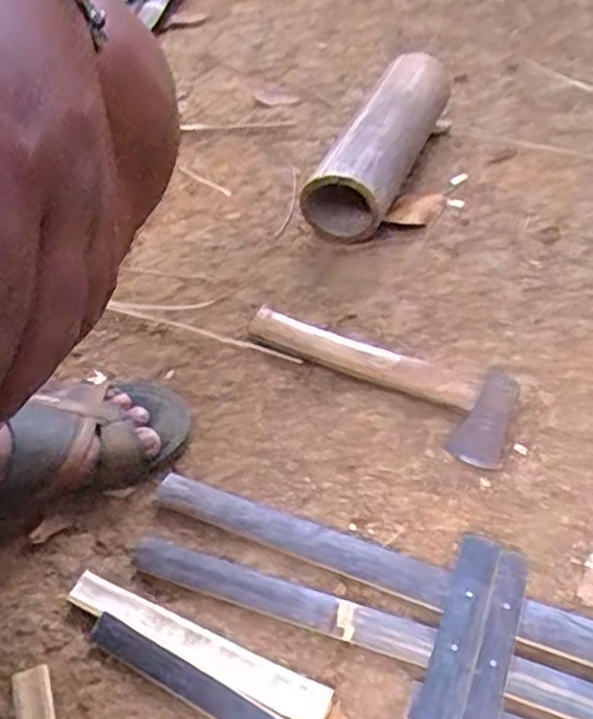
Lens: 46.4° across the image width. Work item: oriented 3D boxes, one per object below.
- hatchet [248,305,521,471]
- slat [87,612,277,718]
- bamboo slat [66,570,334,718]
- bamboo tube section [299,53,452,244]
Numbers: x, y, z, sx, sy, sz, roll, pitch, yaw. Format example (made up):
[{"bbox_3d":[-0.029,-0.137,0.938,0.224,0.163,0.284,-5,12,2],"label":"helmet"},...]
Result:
[{"bbox_3d":[0.085,0.005,0.679,0.277,0.024,0.089,29,57,29],"label":"hatchet"},{"bbox_3d":[-0.059,0.239,0.487,0.215,0.011,0.023,20,53,23],"label":"slat"},{"bbox_3d":[-0.076,0.211,0.513,0.215,0.013,0.027,17,52,21],"label":"bamboo slat"},{"bbox_3d":[0.108,-0.290,0.890,0.115,0.099,0.338,14,51,19],"label":"bamboo tube section"}]

